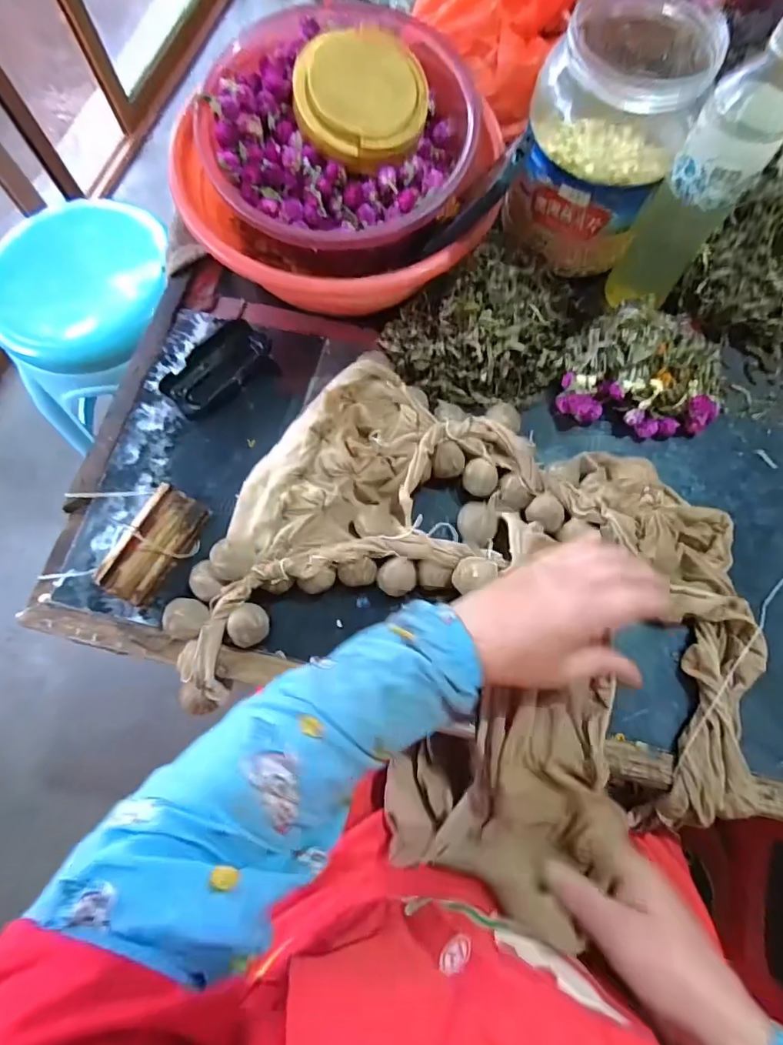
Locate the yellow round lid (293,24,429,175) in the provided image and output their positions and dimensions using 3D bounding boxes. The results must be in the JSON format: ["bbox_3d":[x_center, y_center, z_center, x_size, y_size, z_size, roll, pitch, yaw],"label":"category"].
[{"bbox_3d":[-0.027,-0.384,0.449,0.116,0.019,0.121,0,92,-11],"label":"yellow round lid"}]

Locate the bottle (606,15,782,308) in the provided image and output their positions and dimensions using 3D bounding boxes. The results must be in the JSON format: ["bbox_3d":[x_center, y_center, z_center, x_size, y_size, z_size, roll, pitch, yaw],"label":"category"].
[{"bbox_3d":[0.256,-0.274,0.405,0.069,0.207,0.055,15,73,6],"label":"bottle"}]

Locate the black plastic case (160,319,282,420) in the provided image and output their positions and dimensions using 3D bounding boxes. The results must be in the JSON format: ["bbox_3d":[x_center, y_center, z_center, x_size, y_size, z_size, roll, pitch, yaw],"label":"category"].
[{"bbox_3d":[-0.166,-0.145,0.483,0.060,0.030,0.105,40,77,13],"label":"black plastic case"}]

